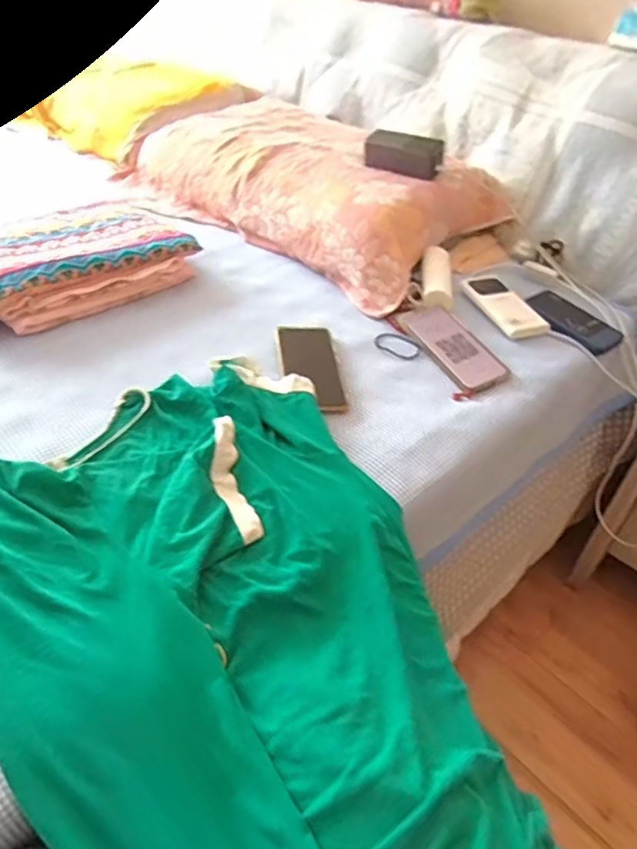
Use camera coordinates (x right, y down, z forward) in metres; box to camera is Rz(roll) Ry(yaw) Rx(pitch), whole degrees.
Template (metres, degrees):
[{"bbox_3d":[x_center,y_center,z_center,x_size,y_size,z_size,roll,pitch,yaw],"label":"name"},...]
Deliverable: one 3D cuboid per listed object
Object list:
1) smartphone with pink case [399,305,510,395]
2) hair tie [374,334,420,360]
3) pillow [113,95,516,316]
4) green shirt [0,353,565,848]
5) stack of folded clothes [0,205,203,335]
[{"bbox_3d":[0.183,-0.111,0.811,0.078,0.012,0.175,-24,56,-16],"label":"smartphone with pink case"},{"bbox_3d":[0.110,-0.110,0.816,0.066,0.005,0.042,28,46,24],"label":"hair tie"},{"bbox_3d":[-0.024,-0.455,1.099,0.675,0.137,0.360,35,49,30],"label":"pillow"},{"bbox_3d":[-0.063,0.164,0.497,0.376,0.080,0.561,-22,48,-28],"label":"green shirt"},{"bbox_3d":[-0.383,-0.244,0.865,0.245,0.065,0.332,35,49,30],"label":"stack of folded clothes"}]

